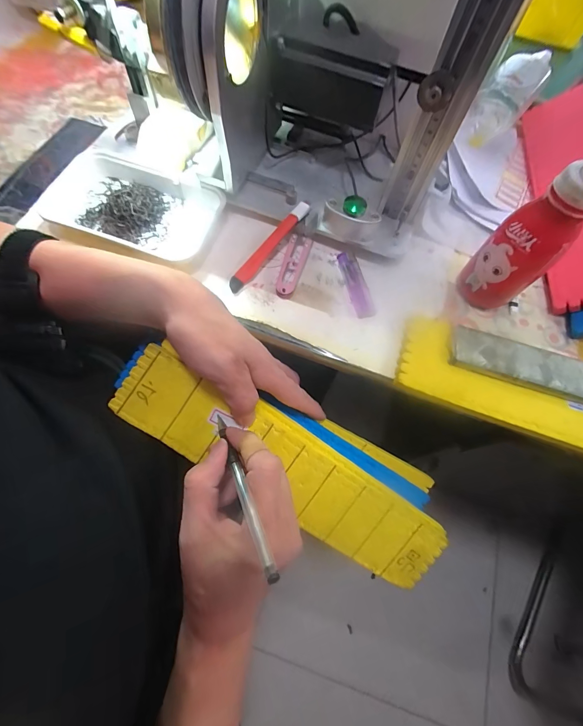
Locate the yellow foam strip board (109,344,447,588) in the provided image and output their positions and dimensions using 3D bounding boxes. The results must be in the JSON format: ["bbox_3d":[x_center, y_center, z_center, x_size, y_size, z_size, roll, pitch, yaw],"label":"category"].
[{"bbox_3d":[0.001,0.102,0.299,0.334,0.025,0.078,34,75,-9],"label":"yellow foam strip board"}]

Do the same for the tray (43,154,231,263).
[{"bbox_3d":[-0.162,-0.166,0.339,0.165,0.031,0.097,19,67,4],"label":"tray"}]

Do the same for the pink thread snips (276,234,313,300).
[{"bbox_3d":[0.002,-0.102,0.328,0.022,0.011,0.075,19,67,4],"label":"pink thread snips"}]

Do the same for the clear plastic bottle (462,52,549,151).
[{"bbox_3d":[0.284,-0.351,0.421,0.060,0.054,0.137,36,69,10],"label":"clear plastic bottle"}]

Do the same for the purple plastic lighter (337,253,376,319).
[{"bbox_3d":[0.068,-0.080,0.330,0.021,0.009,0.073,-13,69,-9],"label":"purple plastic lighter"}]

